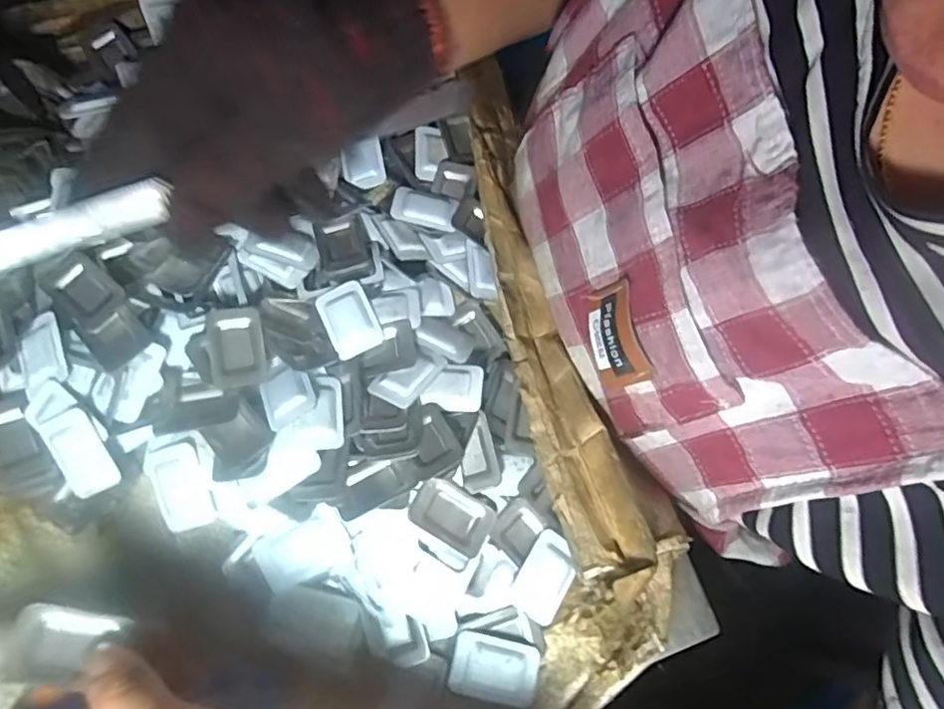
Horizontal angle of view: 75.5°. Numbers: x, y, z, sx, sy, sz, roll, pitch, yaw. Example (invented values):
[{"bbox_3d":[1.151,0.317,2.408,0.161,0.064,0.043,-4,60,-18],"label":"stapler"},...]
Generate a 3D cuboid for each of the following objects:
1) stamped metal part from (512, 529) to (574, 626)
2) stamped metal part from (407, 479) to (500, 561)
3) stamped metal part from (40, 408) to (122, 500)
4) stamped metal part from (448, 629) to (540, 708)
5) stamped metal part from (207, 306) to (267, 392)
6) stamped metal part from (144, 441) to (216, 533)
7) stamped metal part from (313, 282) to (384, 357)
[{"bbox_3d":[0.036,0.109,0.300,0.024,0.007,0.040,29,71,9],"label":"stamped metal part"},{"bbox_3d":[-0.010,0.079,0.296,0.040,0.010,0.026,27,70,8],"label":"stamped metal part"},{"bbox_3d":[-0.184,0.046,0.285,0.024,0.004,0.040,-28,92,4],"label":"stamped metal part"},{"bbox_3d":[0.011,0.145,0.282,0.039,0.007,0.027,13,69,3],"label":"stamped metal part"},{"bbox_3d":[-0.119,-0.004,0.308,0.027,0.010,0.040,-12,70,-7],"label":"stamped metal part"},{"bbox_3d":[-0.140,0.064,0.293,0.026,0.004,0.041,-17,93,2],"label":"stamped metal part"},{"bbox_3d":[-0.065,-0.019,0.321,0.026,0.005,0.040,-24,71,-11],"label":"stamped metal part"}]

